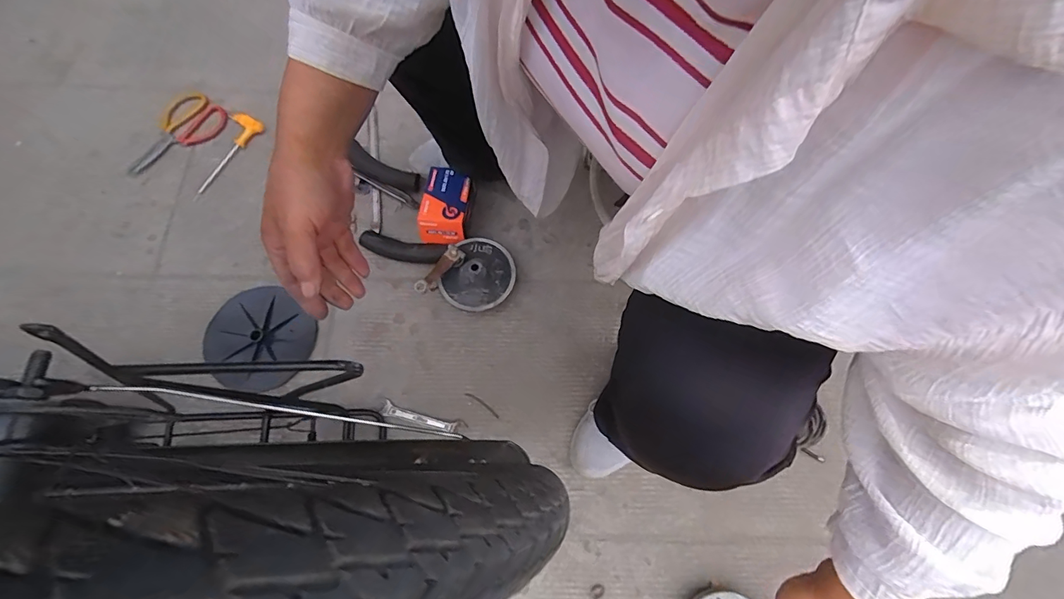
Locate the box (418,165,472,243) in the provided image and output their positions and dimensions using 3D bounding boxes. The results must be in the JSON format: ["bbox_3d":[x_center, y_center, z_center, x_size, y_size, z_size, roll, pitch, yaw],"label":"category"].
[{"bbox_3d":[-0.147,-0.163,0.782,0.079,0.057,0.131,7,73,0],"label":"box"}]

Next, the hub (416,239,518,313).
[{"bbox_3d":[-0.095,-0.043,0.747,0.127,0.064,0.129,1,73,-2],"label":"hub"}]

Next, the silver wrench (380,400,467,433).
[{"bbox_3d":[-0.168,0.184,0.696,0.129,0.010,0.022,15,73,3],"label":"silver wrench"}]

